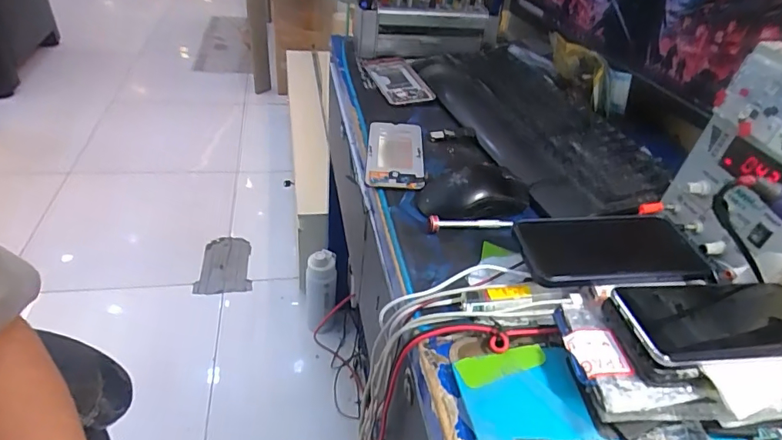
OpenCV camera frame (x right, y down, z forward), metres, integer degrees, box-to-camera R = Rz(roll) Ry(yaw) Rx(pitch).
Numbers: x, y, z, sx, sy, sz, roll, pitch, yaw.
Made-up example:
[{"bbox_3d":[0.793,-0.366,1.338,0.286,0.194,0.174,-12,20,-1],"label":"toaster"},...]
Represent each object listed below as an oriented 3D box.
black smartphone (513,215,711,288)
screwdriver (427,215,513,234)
[{"bbox_3d":[0.193,0.026,0.428,0.159,0.014,0.080,-1,40,-10],"label":"black smartphone"},{"bbox_3d":[0.084,0.003,0.500,0.091,0.014,0.012,-2,40,-11],"label":"screwdriver"}]

